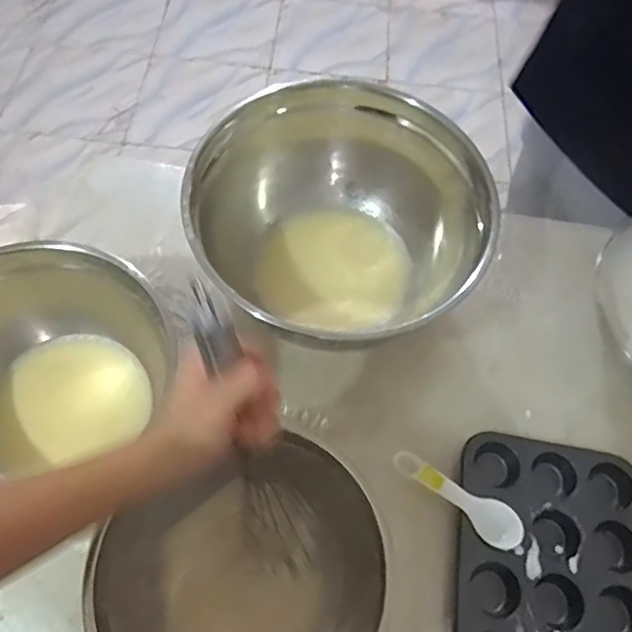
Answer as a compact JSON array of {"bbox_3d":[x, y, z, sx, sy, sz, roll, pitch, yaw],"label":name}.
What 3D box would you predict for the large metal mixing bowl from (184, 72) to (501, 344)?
[{"bbox_3d":[0.012,-0.090,0.643,0.277,0.185,0.288,1,64,-1],"label":"large metal mixing bowl"}]

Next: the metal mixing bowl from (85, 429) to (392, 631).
[{"bbox_3d":[-0.063,0.230,0.485,0.260,0.109,0.208,-30,68,-15],"label":"metal mixing bowl"}]

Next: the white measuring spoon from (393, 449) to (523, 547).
[{"bbox_3d":[0.143,0.186,0.577,0.140,0.011,0.043,30,65,12],"label":"white measuring spoon"}]

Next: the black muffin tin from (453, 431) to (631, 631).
[{"bbox_3d":[0.233,0.247,0.559,0.185,0.030,0.251,9,63,1],"label":"black muffin tin"}]

